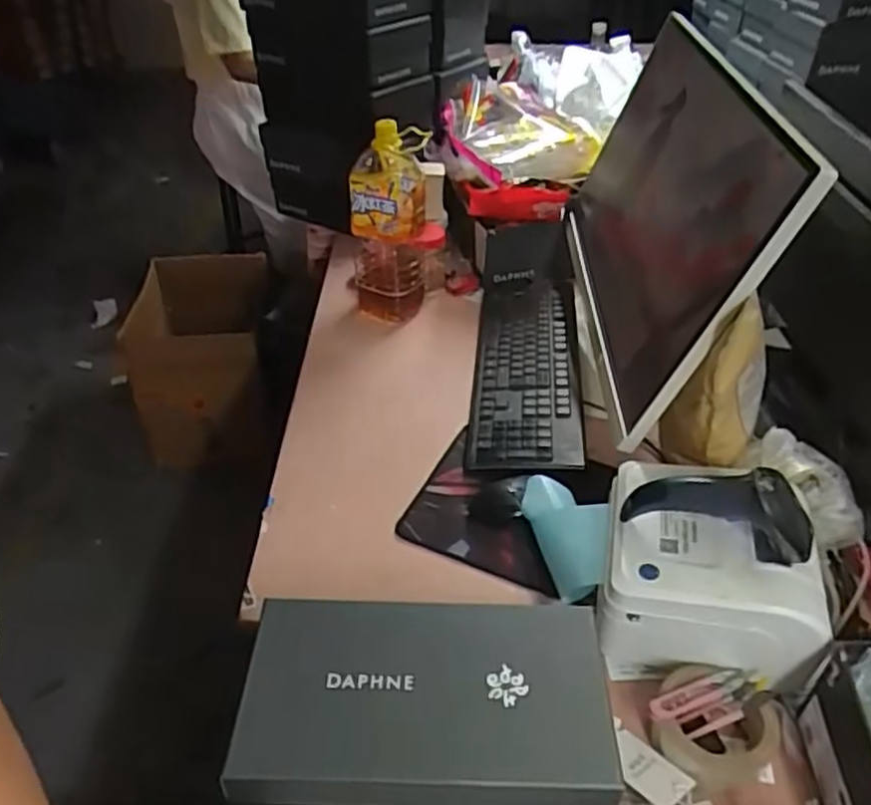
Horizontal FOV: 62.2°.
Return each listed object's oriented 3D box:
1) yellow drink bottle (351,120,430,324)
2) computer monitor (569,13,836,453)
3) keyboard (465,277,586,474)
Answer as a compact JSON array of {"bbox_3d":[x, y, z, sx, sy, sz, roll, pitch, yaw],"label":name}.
[{"bbox_3d":[-0.063,-0.302,1.016,0.118,0.158,0.081,-5,39,-5],"label":"yellow drink bottle"},{"bbox_3d":[0.293,-0.242,0.933,0.066,0.375,0.614,15,39,-6],"label":"computer monitor"},{"bbox_3d":[0.131,-0.058,1.044,0.147,0.031,0.441,3,39,5],"label":"keyboard"}]

